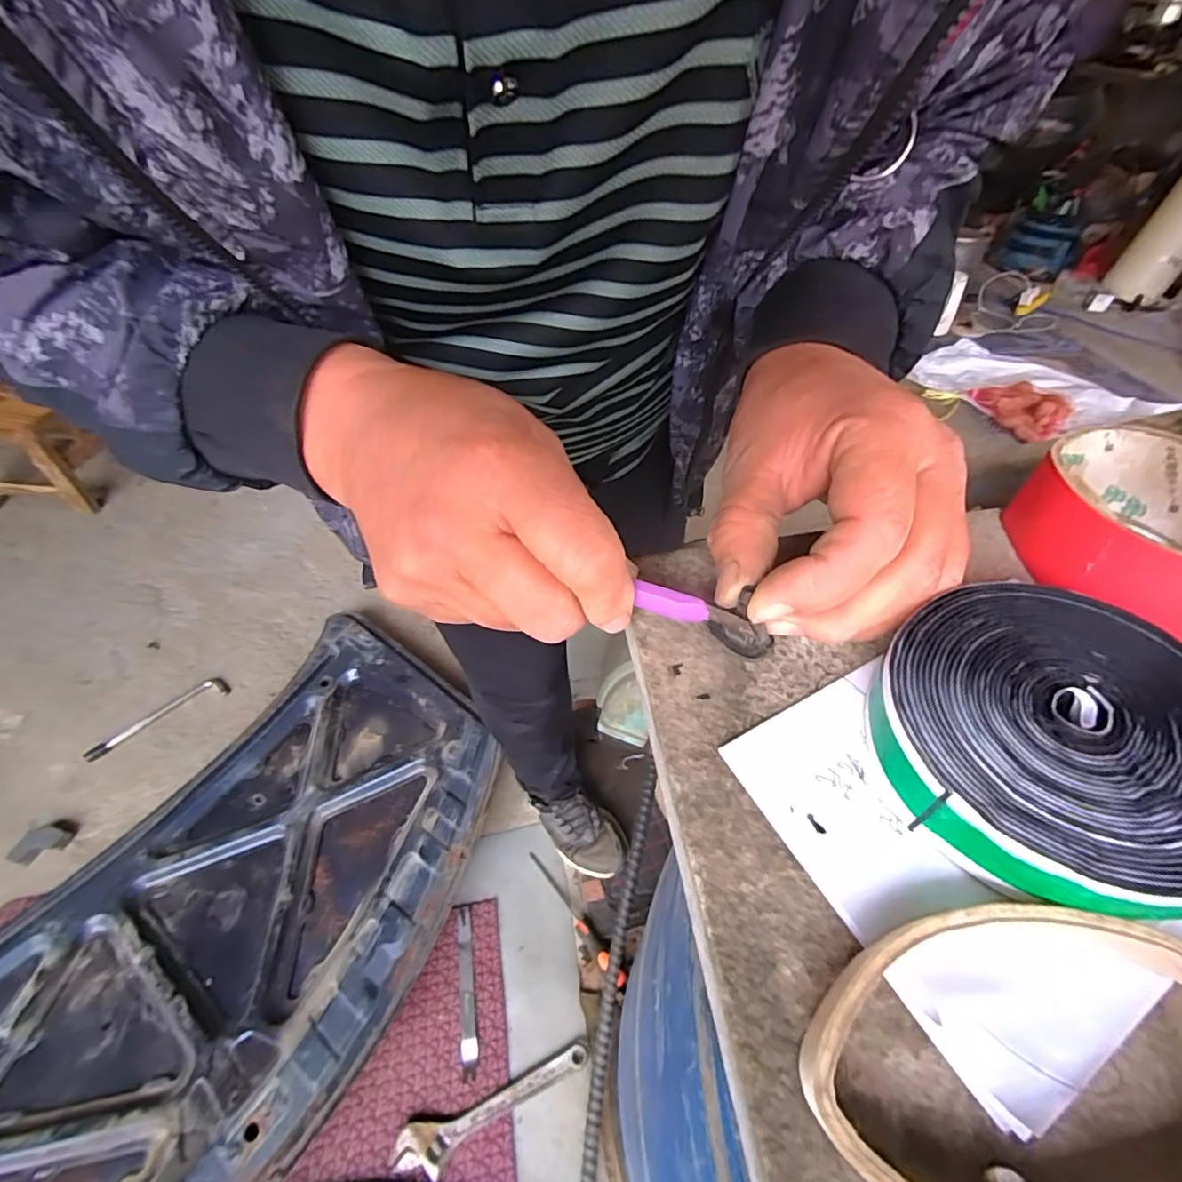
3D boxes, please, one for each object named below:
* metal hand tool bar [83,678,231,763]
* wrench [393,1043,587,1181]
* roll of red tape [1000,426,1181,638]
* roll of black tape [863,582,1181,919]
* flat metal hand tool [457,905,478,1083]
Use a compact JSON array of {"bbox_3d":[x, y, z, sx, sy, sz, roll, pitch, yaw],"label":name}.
[{"bbox_3d":[-1.005,0.292,1.294,0.302,0.016,0.060,-31,55,-25],"label":"metal hand tool bar"},{"bbox_3d":[-0.137,0.749,0.802,0.282,0.020,0.064,-15,50,-13],"label":"wrench"},{"bbox_3d":[0.213,-0.026,0.216,0.080,0.034,0.082,0,48,0],"label":"roll of red tape"},{"bbox_3d":[0.138,0.042,0.166,0.096,0.028,0.090,0,48,0],"label":"roll of black tape"},{"bbox_3d":[-0.203,0.646,0.914,0.026,0.010,0.235,-10,42,-6],"label":"flat metal hand tool"}]

